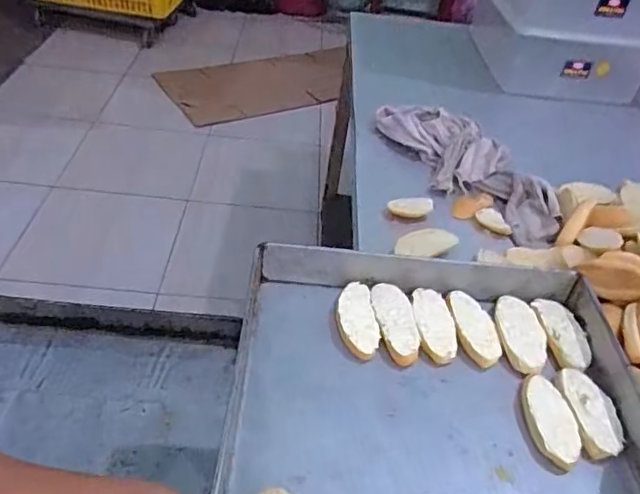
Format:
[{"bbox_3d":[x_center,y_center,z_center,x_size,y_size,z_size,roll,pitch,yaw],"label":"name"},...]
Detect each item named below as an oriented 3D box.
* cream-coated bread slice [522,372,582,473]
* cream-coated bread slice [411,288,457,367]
[{"bbox_3d":[0.210,0.157,0.523,0.041,0.012,0.092,3,40,-5],"label":"cream-coated bread slice"},{"bbox_3d":[0.120,0.082,0.602,0.043,0.014,0.091,3,40,-6],"label":"cream-coated bread slice"}]

